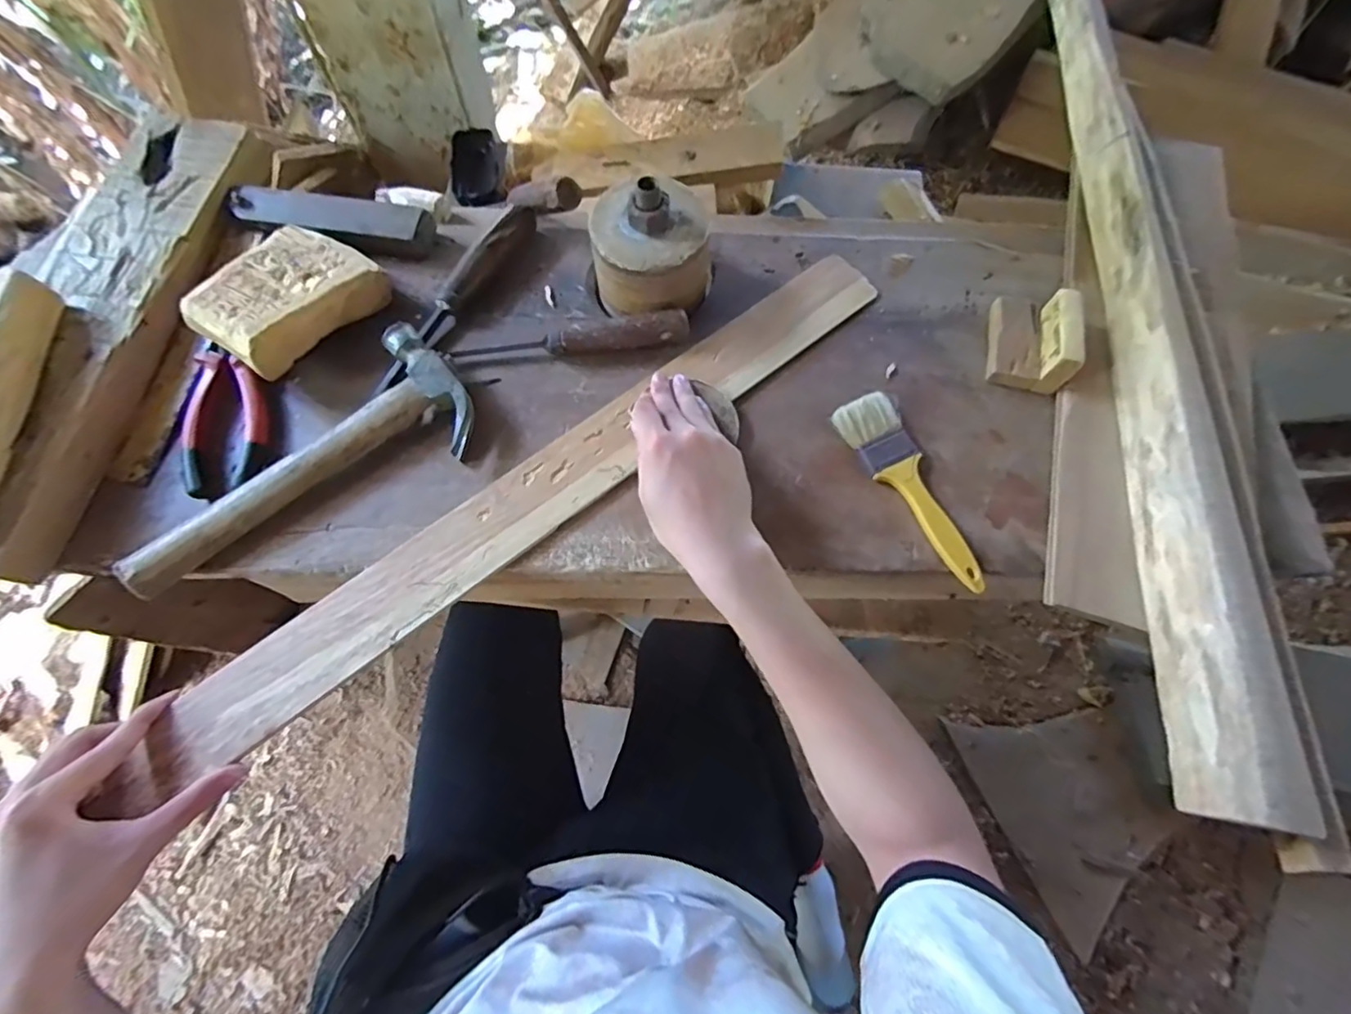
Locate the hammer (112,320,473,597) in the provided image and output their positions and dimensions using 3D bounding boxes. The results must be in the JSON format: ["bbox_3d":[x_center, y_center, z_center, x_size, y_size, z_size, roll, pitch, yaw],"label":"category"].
[{"bbox_3d":[-0.303,-0.039,0.462,0.278,0.034,0.116,-30,74,-12],"label":"hammer"}]

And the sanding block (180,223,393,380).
[{"bbox_3d":[-0.332,-0.179,0.499,0.103,0.041,0.136,28,71,7],"label":"sanding block"}]

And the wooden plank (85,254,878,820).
[{"bbox_3d":[-0.105,-0.015,0.473,0.685,0.008,0.065,-37,76,-13],"label":"wooden plank"}]

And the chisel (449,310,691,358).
[{"bbox_3d":[-0.091,-0.147,0.514,0.204,0.034,0.025,-5,70,-4],"label":"chisel"}]

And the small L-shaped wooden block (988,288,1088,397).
[{"bbox_3d":[0.309,-0.149,0.502,0.059,0.047,0.092,15,70,3],"label":"small L-shaped wooden block"}]

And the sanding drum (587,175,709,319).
[{"bbox_3d":[-0.021,-0.224,0.509,0.107,0.101,0.096,-12,71,-7],"label":"sanding drum"}]

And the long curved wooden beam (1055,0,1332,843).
[{"bbox_3d":[0.409,-0.192,0.503,0.071,0.054,0.845,7,70,0],"label":"long curved wooden beam"}]

